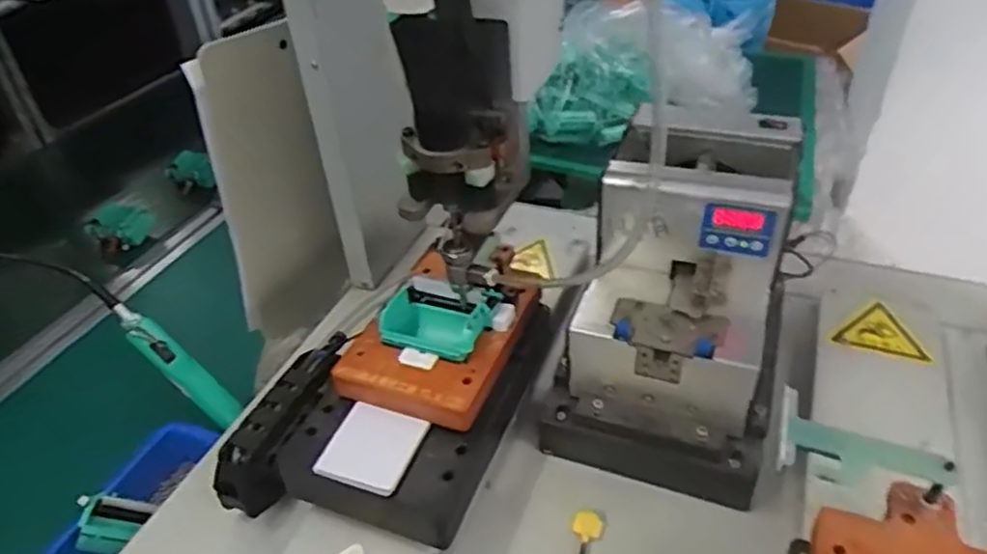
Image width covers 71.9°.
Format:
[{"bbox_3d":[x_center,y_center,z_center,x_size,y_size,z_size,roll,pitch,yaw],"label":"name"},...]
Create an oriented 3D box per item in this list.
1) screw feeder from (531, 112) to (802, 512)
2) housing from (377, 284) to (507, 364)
[{"bbox_3d":[0.137,0.010,0.493,0.150,0.177,0.214,13,42,20],"label":"screw feeder"},{"bbox_3d":[-0.037,0.033,0.482,0.069,0.040,0.059,11,41,18],"label":"housing"}]

